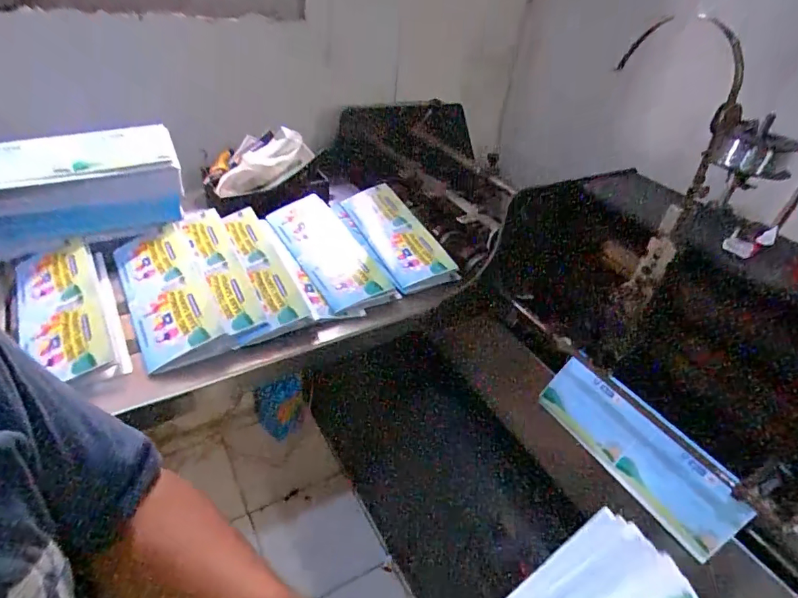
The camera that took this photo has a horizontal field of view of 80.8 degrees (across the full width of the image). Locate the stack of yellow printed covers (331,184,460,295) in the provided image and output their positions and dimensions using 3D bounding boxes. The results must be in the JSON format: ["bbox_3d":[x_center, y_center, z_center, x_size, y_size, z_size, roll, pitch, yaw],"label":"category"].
[{"bbox_3d":[-0.020,-0.127,0.901,0.133,0.044,0.329,-10,41,-22],"label":"stack of yellow printed covers"}]

